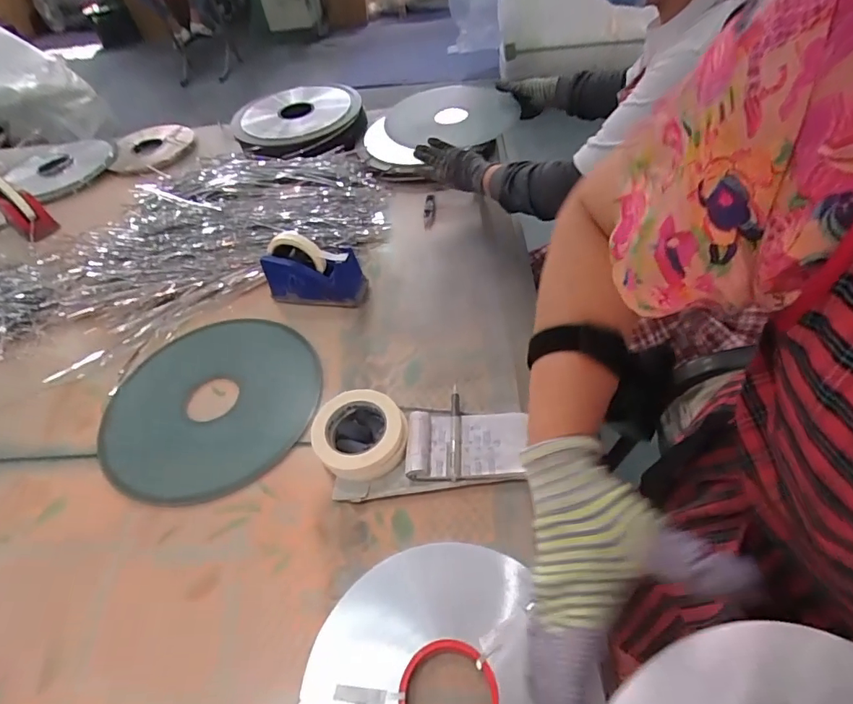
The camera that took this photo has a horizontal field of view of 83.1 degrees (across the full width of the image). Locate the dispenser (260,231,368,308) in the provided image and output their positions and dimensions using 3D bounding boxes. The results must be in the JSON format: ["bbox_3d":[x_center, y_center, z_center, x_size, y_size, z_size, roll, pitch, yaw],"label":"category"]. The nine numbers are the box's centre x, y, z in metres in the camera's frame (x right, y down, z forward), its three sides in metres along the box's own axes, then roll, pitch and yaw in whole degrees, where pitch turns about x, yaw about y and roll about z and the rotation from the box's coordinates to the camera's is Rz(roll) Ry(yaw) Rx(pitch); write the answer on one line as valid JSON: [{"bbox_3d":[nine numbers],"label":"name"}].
[{"bbox_3d":[-0.190,-0.129,0.793,0.160,0.108,0.059,2,50,10],"label":"dispenser"}]

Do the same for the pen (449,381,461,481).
[{"bbox_3d":[0.038,0.094,0.622,0.014,0.017,0.142,-2,50,7],"label":"pen"}]

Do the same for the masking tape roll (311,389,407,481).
[{"bbox_3d":[-0.086,0.105,0.625,0.117,0.032,0.117,-4,50,5],"label":"masking tape roll"}]

